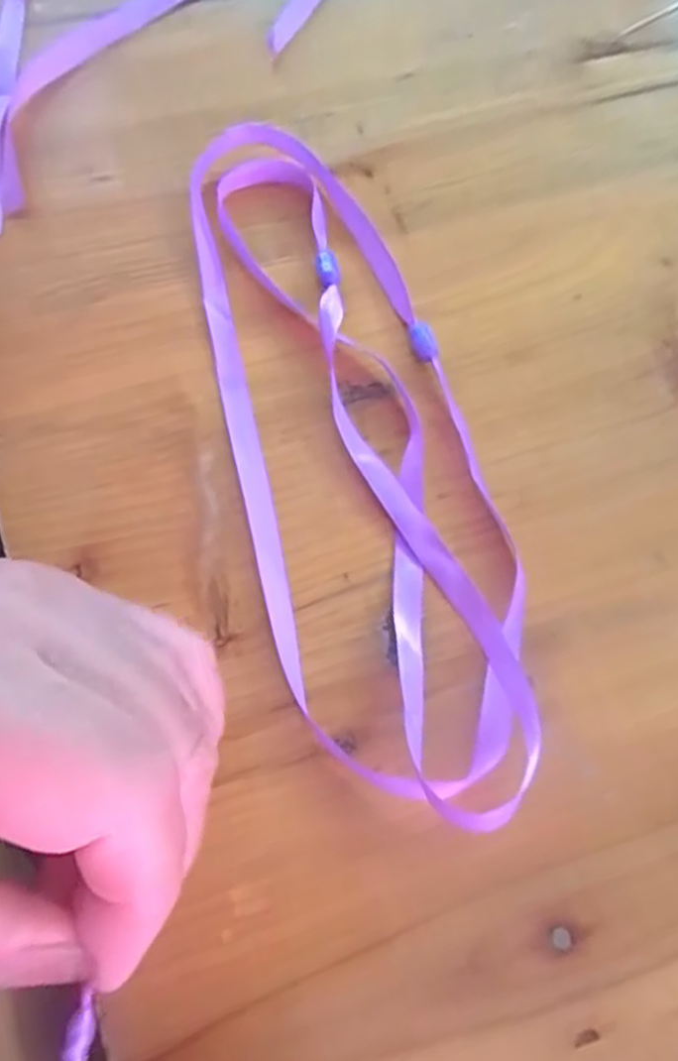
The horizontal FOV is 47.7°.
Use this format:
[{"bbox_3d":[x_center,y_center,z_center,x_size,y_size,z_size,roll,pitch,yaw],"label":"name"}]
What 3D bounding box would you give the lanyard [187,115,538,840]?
[{"bbox_3d":[0.005,-0.040,0.273,0.085,0.023,0.276,-12,71,-7],"label":"lanyard"}]

